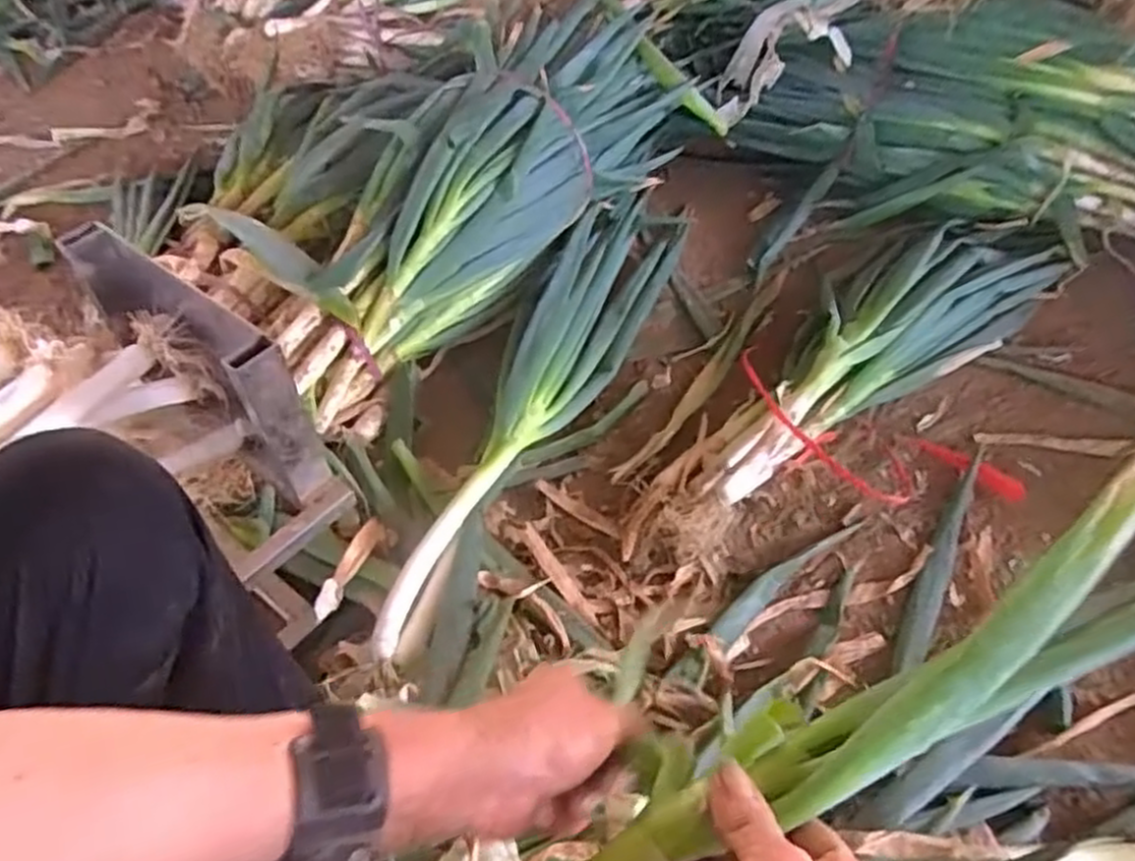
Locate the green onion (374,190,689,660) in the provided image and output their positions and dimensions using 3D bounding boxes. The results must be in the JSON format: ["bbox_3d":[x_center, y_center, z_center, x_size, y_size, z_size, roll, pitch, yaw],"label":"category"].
[{"bbox_3d":[-0.034,-0.072,1.016,0.150,0.082,0.807,19,54,16],"label":"green onion"}]

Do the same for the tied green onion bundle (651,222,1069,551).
[{"bbox_3d":[0.389,-0.095,1.034,0.761,0.076,0.166,-32,57,-22],"label":"tied green onion bundle"}]

